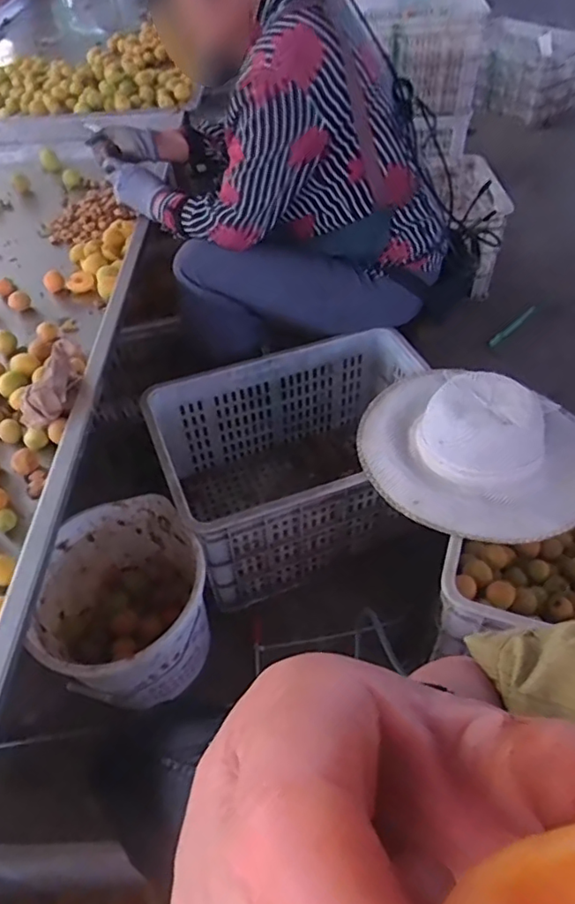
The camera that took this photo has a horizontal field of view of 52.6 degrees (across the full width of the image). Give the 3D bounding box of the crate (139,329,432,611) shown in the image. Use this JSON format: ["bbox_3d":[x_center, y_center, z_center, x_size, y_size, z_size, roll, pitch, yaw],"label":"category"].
[{"bbox_3d":[0.043,0.022,1.146,0.545,0.287,0.356,-18,50,-13],"label":"crate"}]

